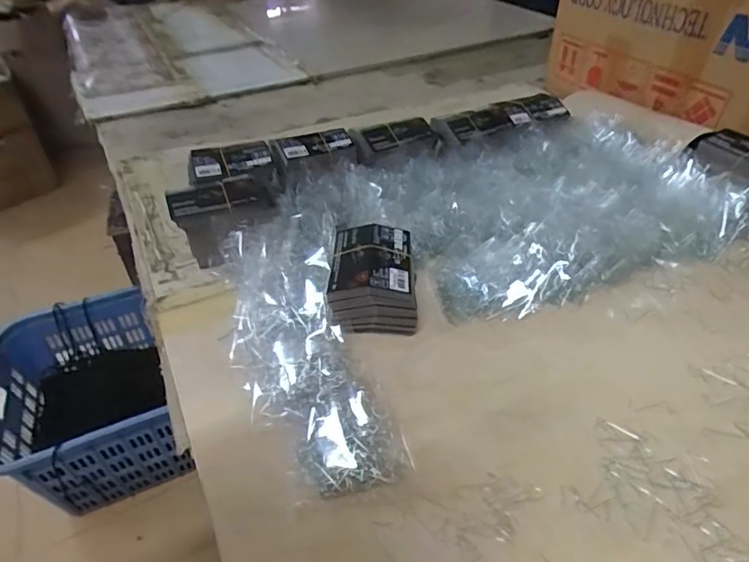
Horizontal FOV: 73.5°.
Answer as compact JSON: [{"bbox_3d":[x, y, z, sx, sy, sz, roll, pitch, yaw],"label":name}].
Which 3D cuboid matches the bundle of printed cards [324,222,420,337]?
[{"bbox_3d":[0.000,-0.002,0.495,0.081,0.064,0.100,1,40,2],"label":"bundle of printed cards"}]

